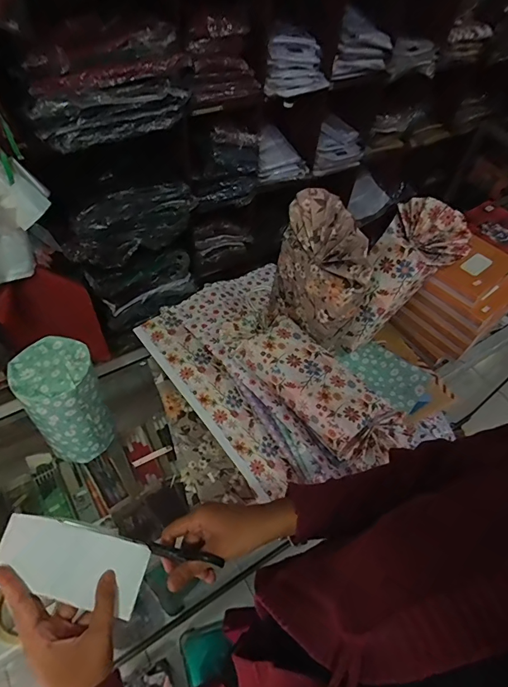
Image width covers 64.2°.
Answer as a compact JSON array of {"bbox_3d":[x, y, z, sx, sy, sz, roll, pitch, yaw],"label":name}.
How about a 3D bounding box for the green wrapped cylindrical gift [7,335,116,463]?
[{"bbox_3d":[-0.287,0.091,0.629,0.099,0.187,0.101,3,52,-4],"label":"green wrapped cylindrical gift"}]

